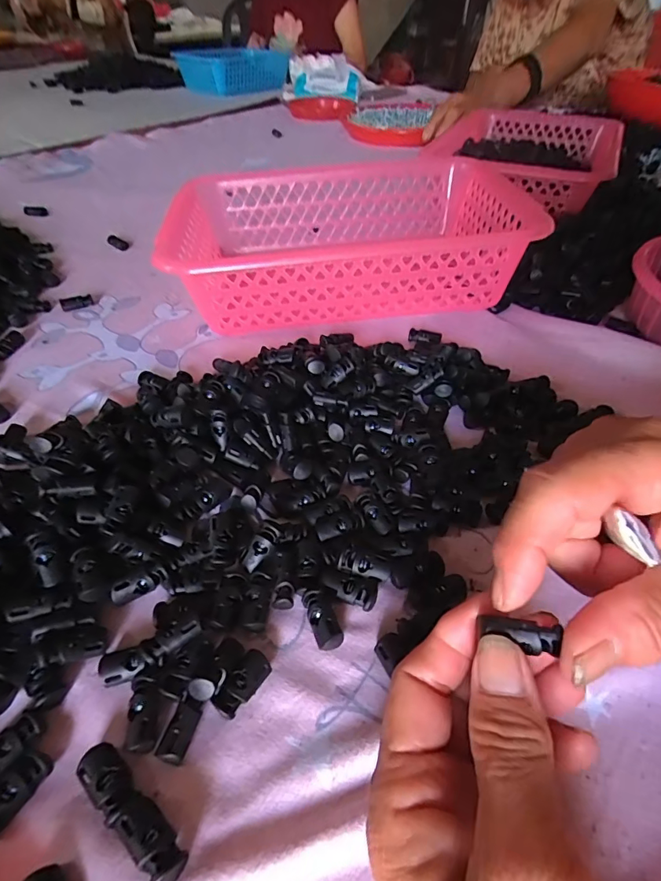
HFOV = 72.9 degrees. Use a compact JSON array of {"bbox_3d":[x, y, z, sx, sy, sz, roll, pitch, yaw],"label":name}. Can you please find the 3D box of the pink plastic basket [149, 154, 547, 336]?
[{"bbox_3d":[0.012,-0.185,0.424,0.296,0.091,0.211,-2,47,-4],"label":"pink plastic basket"}]

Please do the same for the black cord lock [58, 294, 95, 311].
[{"bbox_3d":[-0.240,-0.131,0.423,0.028,0.007,0.017,-21,51,-21],"label":"black cord lock"}]

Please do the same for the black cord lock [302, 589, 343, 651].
[{"bbox_3d":[-0.005,0.085,0.213,0.011,0.012,0.028,-18,50,-18],"label":"black cord lock"}]

